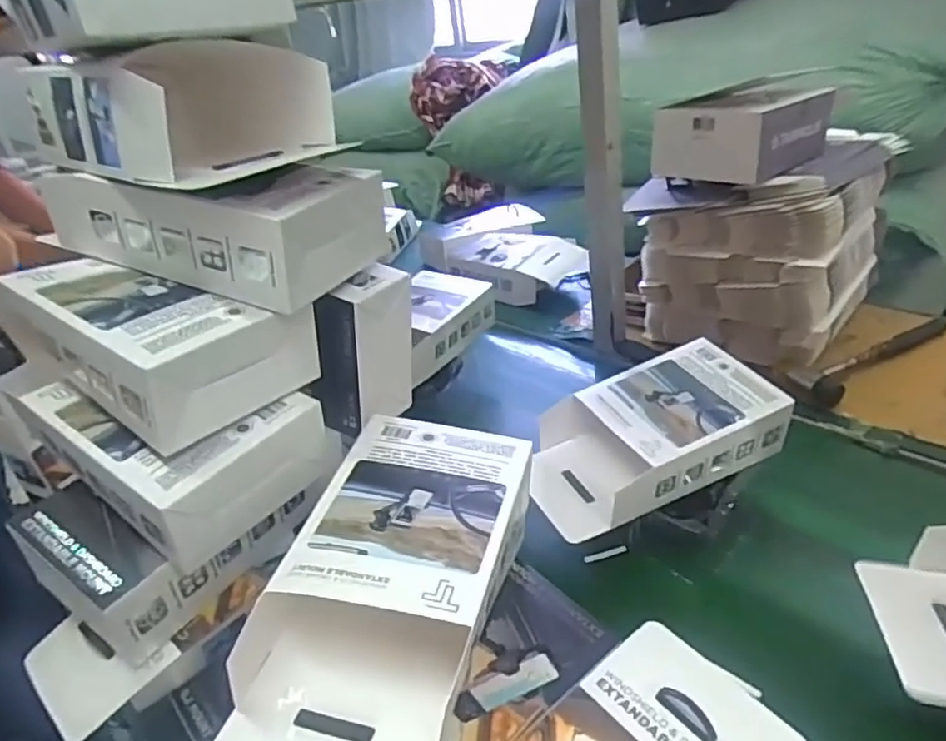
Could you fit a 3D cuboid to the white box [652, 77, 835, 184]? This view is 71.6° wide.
[{"bbox_3d":[0.364,-0.325,0.890,0.195,0.091,0.156,-27,35,-34],"label":"white box"}]

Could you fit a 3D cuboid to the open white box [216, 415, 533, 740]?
[{"bbox_3d":[-0.052,0.144,0.430,0.147,0.086,0.256,7,31,21],"label":"open white box"}]

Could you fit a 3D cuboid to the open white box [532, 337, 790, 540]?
[{"bbox_3d":[0.177,0.067,0.681,0.251,0.094,0.156,-15,30,-17],"label":"open white box"}]

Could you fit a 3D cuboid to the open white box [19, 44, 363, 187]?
[{"bbox_3d":[-0.219,-0.189,0.481,0.202,0.073,0.135,15,35,32],"label":"open white box"}]

